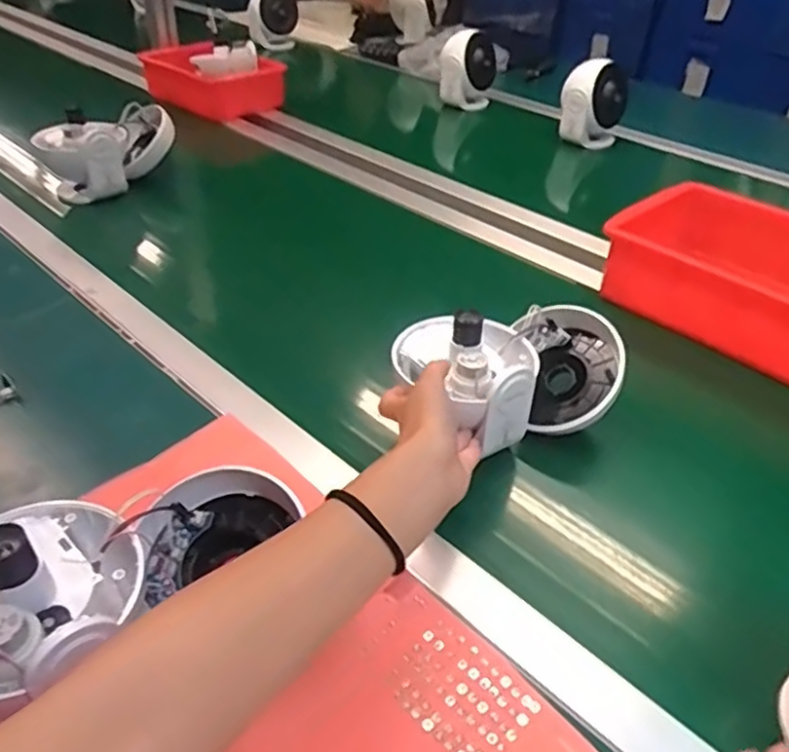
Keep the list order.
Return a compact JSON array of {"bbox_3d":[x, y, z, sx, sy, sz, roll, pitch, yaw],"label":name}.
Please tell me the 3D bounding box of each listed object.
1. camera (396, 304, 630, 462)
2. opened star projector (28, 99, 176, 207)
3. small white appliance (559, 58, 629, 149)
[{"bbox_3d":[0.100,-0.009,0.564,0.189,0.090,0.120,-4,37,-11],"label":"camera"},{"bbox_3d":[-0.399,-0.315,0.957,0.131,0.105,0.175,21,39,21],"label":"opened star projector"},{"bbox_3d":[0.350,-0.482,1.179,0.107,0.136,0.117,14,38,13],"label":"small white appliance"}]

